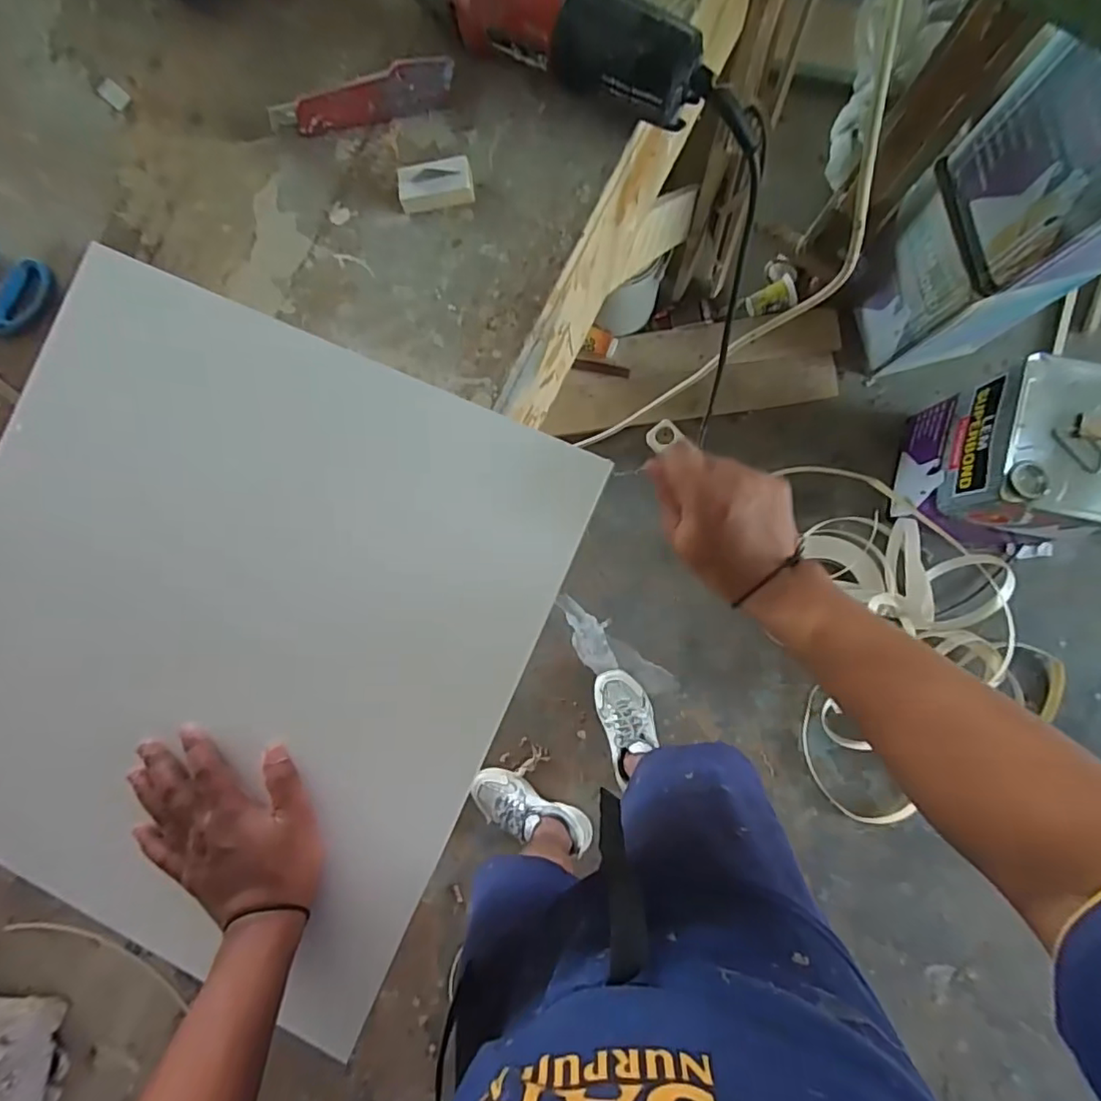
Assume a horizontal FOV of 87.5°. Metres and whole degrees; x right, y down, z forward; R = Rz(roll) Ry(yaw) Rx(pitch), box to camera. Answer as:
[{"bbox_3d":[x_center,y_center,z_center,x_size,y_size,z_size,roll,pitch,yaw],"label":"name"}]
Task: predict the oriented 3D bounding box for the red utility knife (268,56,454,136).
[{"bbox_3d":[-0.149,-0.354,0.450,0.149,0.033,0.018,-9,87,5],"label":"red utility knife"}]

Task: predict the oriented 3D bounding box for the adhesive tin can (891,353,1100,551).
[{"bbox_3d":[0.822,-0.153,1.026,0.247,0.340,0.245,16,89,6],"label":"adhesive tin can"}]

